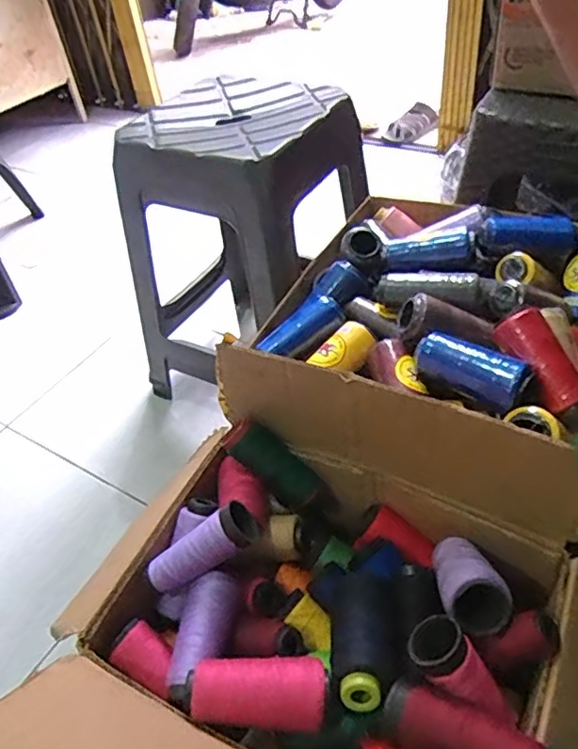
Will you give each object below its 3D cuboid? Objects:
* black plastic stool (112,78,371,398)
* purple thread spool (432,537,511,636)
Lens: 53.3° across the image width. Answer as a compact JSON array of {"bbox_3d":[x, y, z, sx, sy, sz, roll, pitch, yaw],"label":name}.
[{"bbox_3d":[-0.079,-0.191,0.981,0.319,0.495,0.311,23,50,26],"label":"black plastic stool"},{"bbox_3d":[0.154,0.184,0.508,0.054,0.044,0.106,-32,6,-1],"label":"purple thread spool"}]

